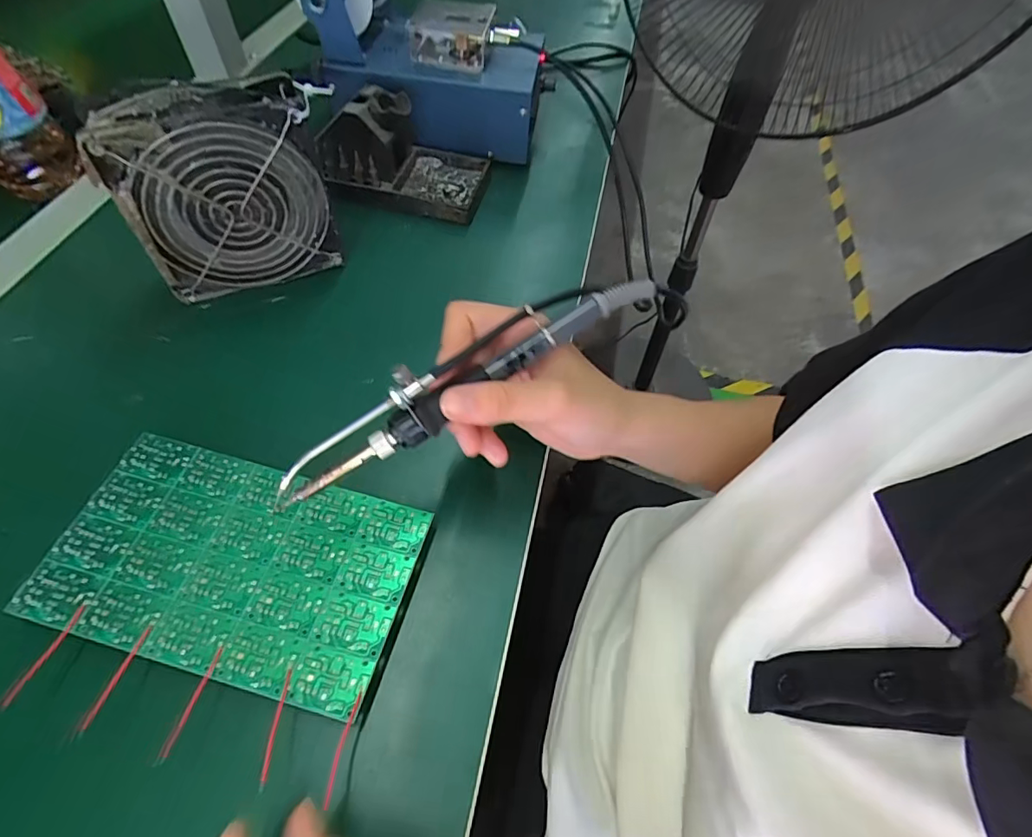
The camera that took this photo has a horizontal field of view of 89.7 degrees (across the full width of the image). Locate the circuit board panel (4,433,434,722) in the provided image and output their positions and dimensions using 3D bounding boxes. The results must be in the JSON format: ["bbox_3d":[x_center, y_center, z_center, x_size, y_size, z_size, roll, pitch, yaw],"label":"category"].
[{"bbox_3d":[-0.142,0.071,0.262,0.173,0.004,0.101,14,56,6],"label":"circuit board panel"}]

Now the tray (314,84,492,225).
[{"bbox_3d":[-0.092,-0.221,0.427,0.128,0.066,0.080,6,56,1],"label":"tray"}]

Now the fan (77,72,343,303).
[{"bbox_3d":[-0.186,-0.145,0.338,0.115,0.116,0.038,-20,60,-16],"label":"fan"}]

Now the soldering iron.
[{"bbox_3d":[-0.024,-0.021,0.245,0.203,0.032,0.020,-31,62,-6],"label":"soldering iron"}]

